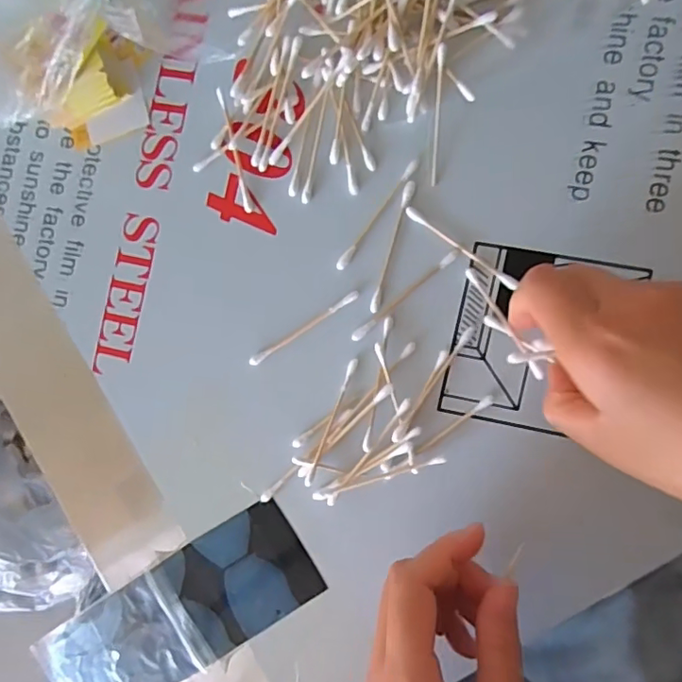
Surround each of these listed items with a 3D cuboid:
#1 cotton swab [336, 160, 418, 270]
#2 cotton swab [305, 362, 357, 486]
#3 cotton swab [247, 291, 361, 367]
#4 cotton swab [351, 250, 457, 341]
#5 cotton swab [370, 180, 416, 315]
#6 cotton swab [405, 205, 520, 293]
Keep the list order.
[{"bbox_3d":[0.019,-0.068,0.298,0.006,0.004,0.071,37,94,7],"label":"cotton swab"},{"bbox_3d":[-0.006,0.044,0.299,0.005,0.006,0.072,21,92,8],"label":"cotton swab"},{"bbox_3d":[-0.021,-0.007,0.306,0.071,0.004,0.005,-33,85,6],"label":"cotton swab"},{"bbox_3d":[0.034,-0.024,0.296,0.071,0.004,0.006,-39,84,5],"label":"cotton swab"},{"bbox_3d":[0.027,-0.051,0.296,0.006,0.004,0.073,16,91,8],"label":"cotton swab"},{"bbox_3d":[0.063,-0.050,0.294,0.068,0.004,0.006,37,94,6],"label":"cotton swab"}]

